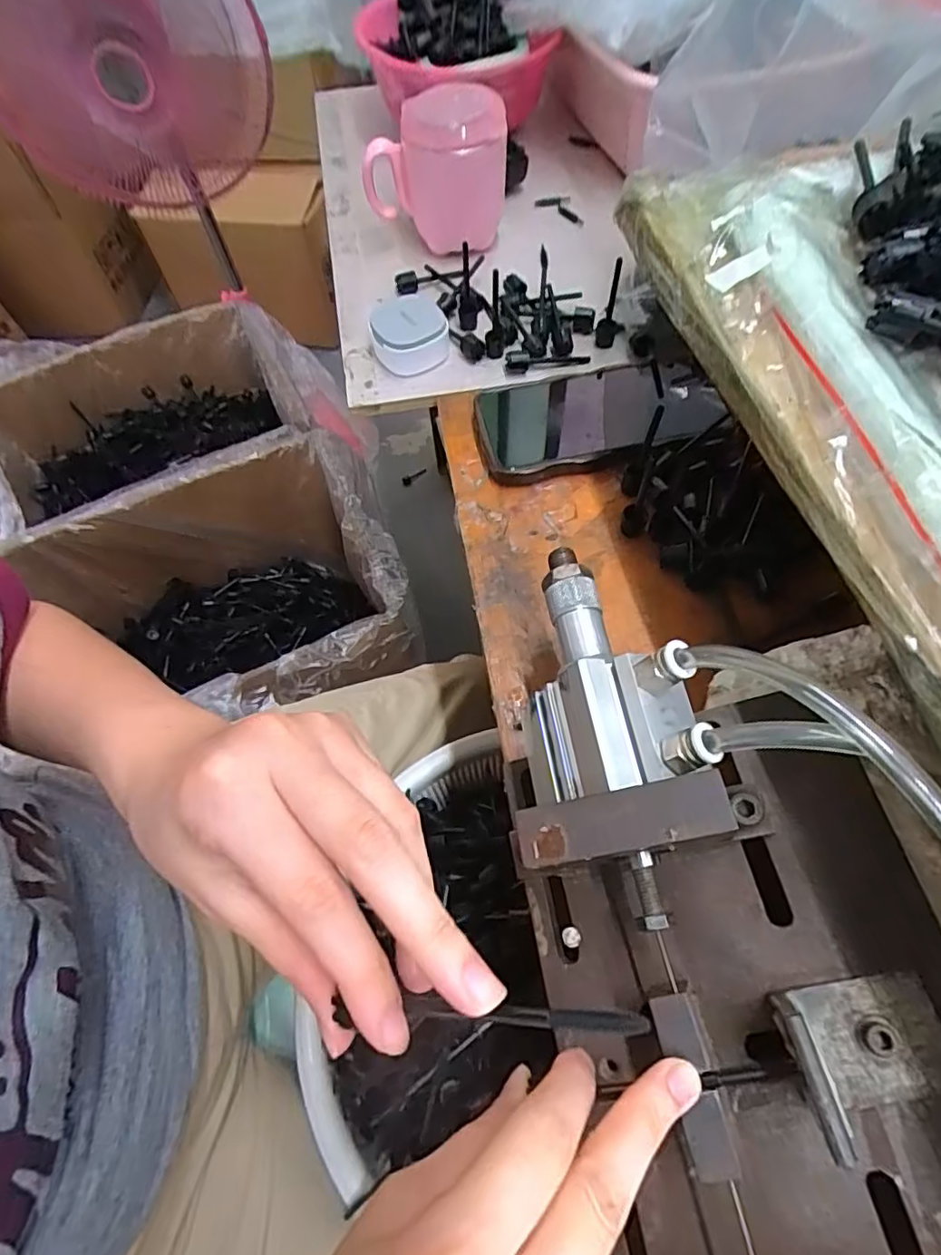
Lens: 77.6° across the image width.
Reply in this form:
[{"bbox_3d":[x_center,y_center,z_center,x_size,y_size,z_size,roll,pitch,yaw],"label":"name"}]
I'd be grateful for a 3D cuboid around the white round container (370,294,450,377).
[{"bbox_3d":[-0.046,-0.223,0.439,0.055,0.029,0.060,-8,63,-2],"label":"white round container"}]

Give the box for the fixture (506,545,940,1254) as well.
[{"bbox_3d":[0.104,0.150,0.187,0.136,0.094,0.391,-10,64,-3],"label":"fixture"}]

